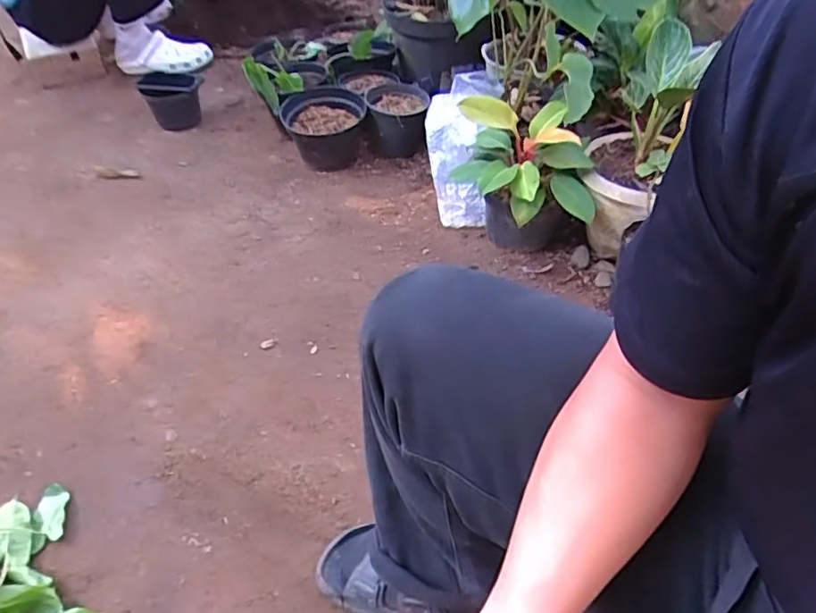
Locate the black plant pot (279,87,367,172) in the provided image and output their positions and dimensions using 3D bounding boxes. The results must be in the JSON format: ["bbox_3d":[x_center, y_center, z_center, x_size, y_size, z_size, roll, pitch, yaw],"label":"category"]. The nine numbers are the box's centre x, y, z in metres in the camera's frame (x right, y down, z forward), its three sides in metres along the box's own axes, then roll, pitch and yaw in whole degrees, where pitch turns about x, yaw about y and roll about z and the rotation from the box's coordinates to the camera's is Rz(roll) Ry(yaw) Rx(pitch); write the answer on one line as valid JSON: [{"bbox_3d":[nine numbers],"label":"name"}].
[{"bbox_3d":[-0.186,-0.403,1.295,0.176,0.144,0.189,-1,46,1],"label":"black plant pot"}]

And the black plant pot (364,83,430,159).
[{"bbox_3d":[-0.022,-0.419,1.294,0.136,0.129,0.144,-1,46,2],"label":"black plant pot"}]

